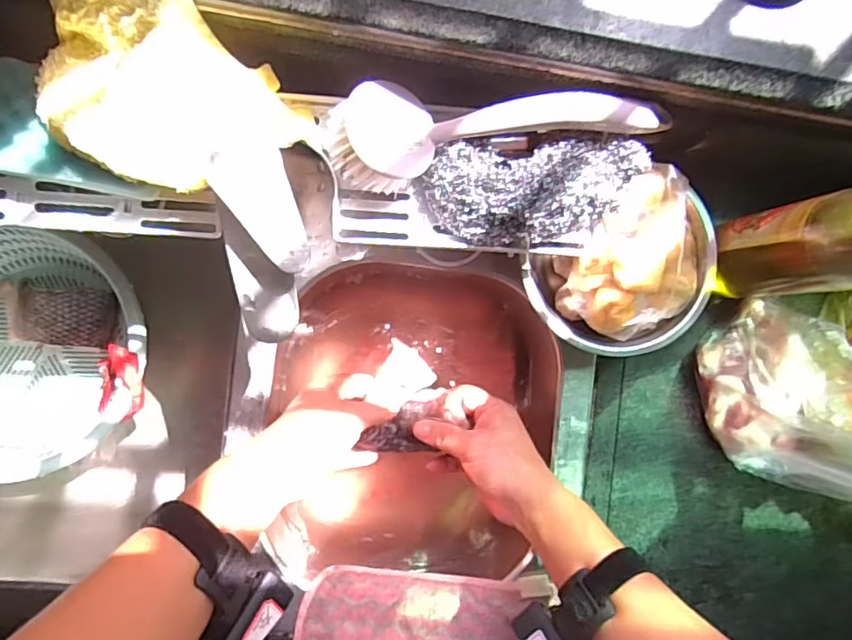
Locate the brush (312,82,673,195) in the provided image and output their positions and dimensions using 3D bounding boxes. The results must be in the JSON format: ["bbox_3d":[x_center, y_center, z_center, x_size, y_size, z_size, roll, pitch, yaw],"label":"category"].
[{"bbox_3d":[0.048,-0.144,0.389,0.235,0.049,0.065,-13,92,-8],"label":"brush"}]

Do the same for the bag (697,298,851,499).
[{"bbox_3d":[0.335,0.090,0.433,0.110,0.250,0.099,-28,124,-7],"label":"bag"}]

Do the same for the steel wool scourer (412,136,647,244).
[{"bbox_3d":[0.078,-0.092,0.407,0.159,0.048,0.069,-3,90,-8],"label":"steel wool scourer"}]

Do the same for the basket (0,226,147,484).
[{"bbox_3d":[-0.417,0.034,0.583,0.254,0.113,0.227,9,89,-8],"label":"basket"}]

